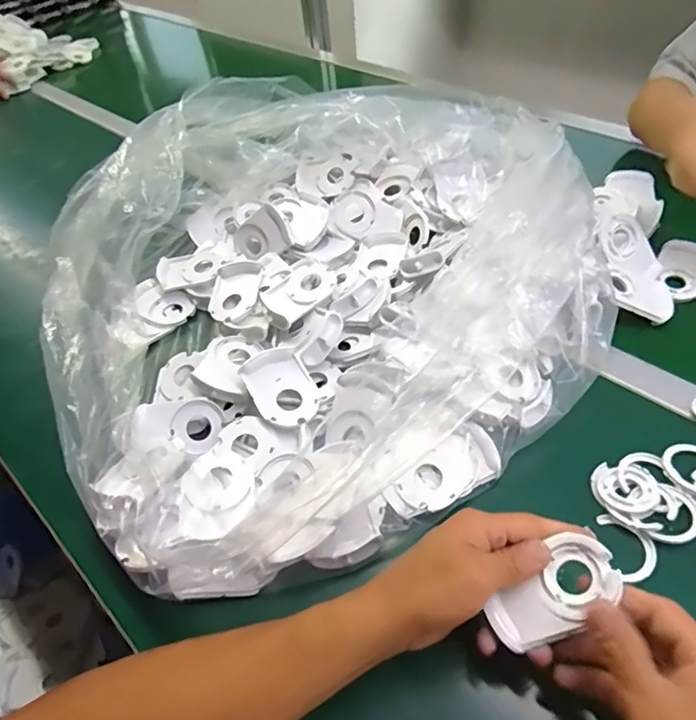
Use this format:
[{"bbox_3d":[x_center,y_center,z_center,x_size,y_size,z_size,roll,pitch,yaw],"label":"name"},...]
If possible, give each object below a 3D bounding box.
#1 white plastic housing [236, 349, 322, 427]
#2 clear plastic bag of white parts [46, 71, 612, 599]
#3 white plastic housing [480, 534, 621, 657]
[{"bbox_3d":[-0.059,0.026,0.502,0.058,0.027,0.075,-27,50,-17],"label":"white plastic housing"},{"bbox_3d":[-0.043,-0.124,0.598,0.593,0.129,0.604,-32,52,-20],"label":"clear plastic bag of white parts"},{"bbox_3d":[0.128,0.146,0.340,0.084,0.011,0.042,-41,52,3],"label":"white plastic housing"}]

